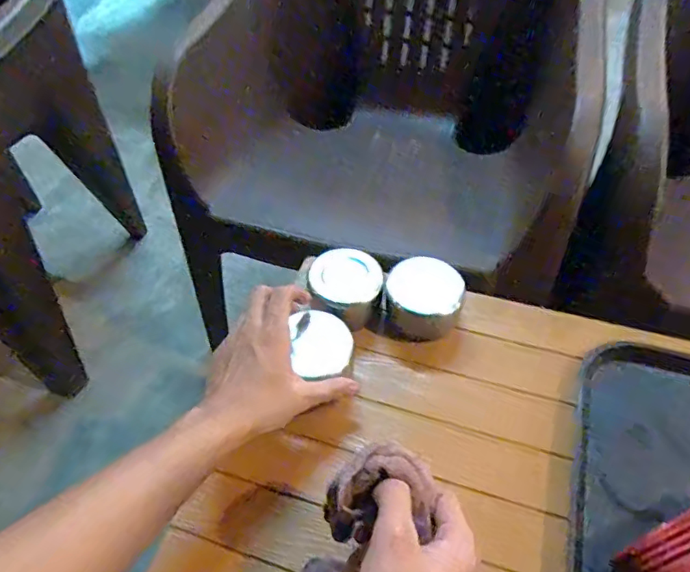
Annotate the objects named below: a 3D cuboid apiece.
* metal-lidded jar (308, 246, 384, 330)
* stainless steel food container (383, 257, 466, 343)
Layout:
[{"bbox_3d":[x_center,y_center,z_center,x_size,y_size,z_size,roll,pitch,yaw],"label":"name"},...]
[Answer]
[{"bbox_3d":[-0.002,0.004,0.592,0.080,0.049,0.082,-1,50,1],"label":"metal-lidded jar"},{"bbox_3d":[0.081,0.018,0.579,0.084,0.052,0.084,-1,50,1],"label":"stainless steel food container"}]

